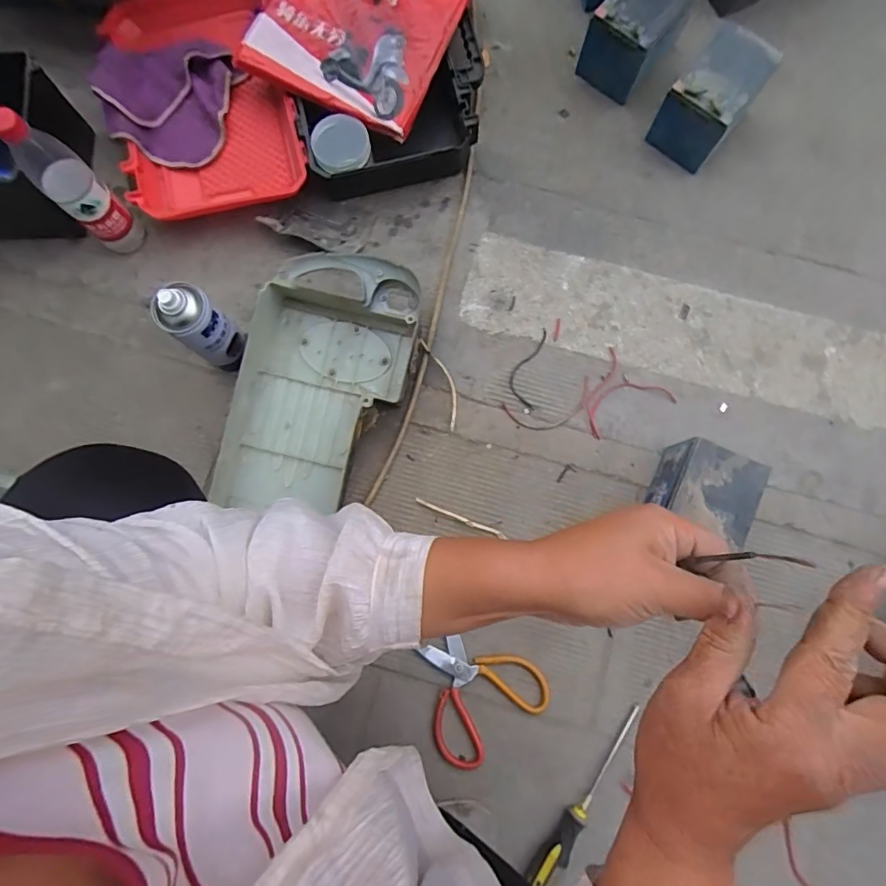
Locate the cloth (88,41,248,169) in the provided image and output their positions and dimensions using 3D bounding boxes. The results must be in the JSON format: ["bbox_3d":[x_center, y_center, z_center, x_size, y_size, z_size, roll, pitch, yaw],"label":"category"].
[{"bbox_3d":[-0.420,-0.526,0.780,0.209,0.062,0.196,22,80,3],"label":"cloth"}]

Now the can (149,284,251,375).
[{"bbox_3d":[-0.305,-0.142,0.666,0.060,0.187,0.063,39,83,6],"label":"can"}]

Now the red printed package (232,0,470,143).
[{"bbox_3d":[-0.122,-0.632,0.748,0.274,0.033,0.304,22,81,4],"label":"red printed package"}]

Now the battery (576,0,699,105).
[{"bbox_3d":[0.313,-0.657,0.801,0.109,0.105,0.174,39,82,6],"label":"battery"}]

